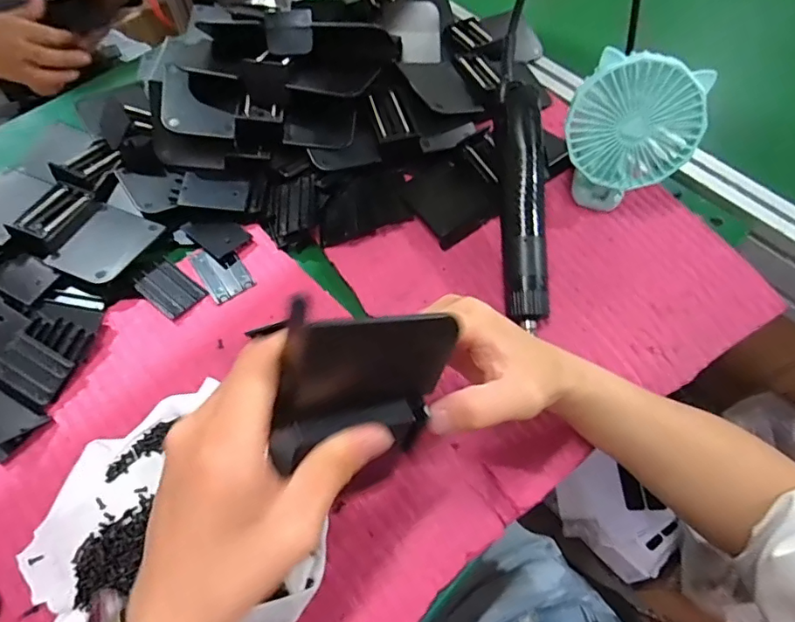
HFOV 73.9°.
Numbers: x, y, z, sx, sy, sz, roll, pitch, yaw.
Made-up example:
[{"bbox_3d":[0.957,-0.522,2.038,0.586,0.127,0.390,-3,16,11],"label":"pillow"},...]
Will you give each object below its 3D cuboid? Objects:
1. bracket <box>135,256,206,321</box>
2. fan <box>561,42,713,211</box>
[{"bbox_3d":[-0.185,-0.019,0.429,0.049,0.008,0.036,37,66,18],"label":"bracket"},{"bbox_3d":[0.186,-0.137,0.432,0.096,0.126,0.048,26,63,13],"label":"fan"}]

